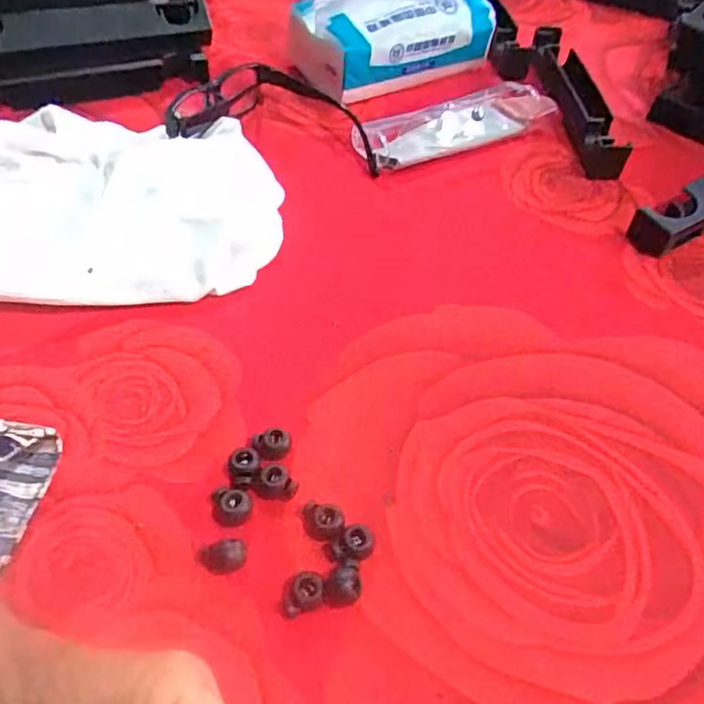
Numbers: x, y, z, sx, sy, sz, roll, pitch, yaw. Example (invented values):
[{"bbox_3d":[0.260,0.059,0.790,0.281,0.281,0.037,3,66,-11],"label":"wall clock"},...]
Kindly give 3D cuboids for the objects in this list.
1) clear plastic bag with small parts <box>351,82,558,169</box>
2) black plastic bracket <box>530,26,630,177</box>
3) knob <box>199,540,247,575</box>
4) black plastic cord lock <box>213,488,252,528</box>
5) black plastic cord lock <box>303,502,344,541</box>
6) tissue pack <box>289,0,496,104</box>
[{"bbox_3d":[0.080,-0.180,0.476,0.157,0.022,0.054,-20,55,-19],"label":"clear plastic bag with small parts"},{"bbox_3d":[0.176,-0.210,0.501,0.037,0.033,0.181,-2,52,-6],"label":"black plastic bracket"},{"bbox_3d":[-0.057,0.089,0.264,0.020,0.011,0.012,2,51,-2],"label":"knob"},{"bbox_3d":[-0.055,0.071,0.278,0.016,0.010,0.016,2,51,-2],"label":"black plastic cord lock"},{"bbox_3d":[-0.013,0.078,0.274,0.018,0.010,0.015,10,51,4],"label":"black plastic cord lock"},{"bbox_3d":[0.034,-0.277,0.517,0.163,0.077,0.085,-23,56,-20],"label":"tissue pack"}]

